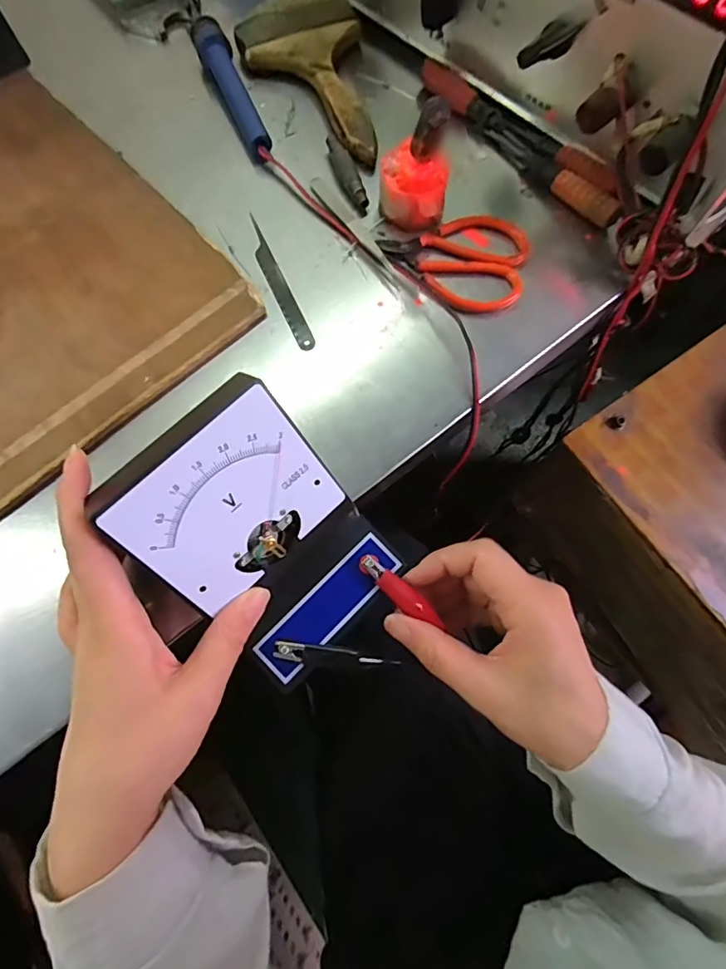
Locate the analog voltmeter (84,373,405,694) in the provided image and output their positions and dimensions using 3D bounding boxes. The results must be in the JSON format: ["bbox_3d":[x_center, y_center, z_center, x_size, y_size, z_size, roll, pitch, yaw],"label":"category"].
[{"bbox_3d":[-0.050,0.026,0.242,0.096,0.079,0.117,-43,77,-11],"label":"analog voltmeter"}]

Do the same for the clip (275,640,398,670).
[{"bbox_3d":[-0.014,0.090,0.256,0.062,0.008,0.012,7,73,3],"label":"clip"}]

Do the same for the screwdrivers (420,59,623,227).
[{"bbox_3d":[0.121,-0.265,0.382,0.035,0.025,0.195,-39,77,-10],"label":"screwdrivers"}]

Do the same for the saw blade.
[{"bbox_3d":[-0.060,-0.143,0.352,0.012,0.004,0.117,-24,74,-6],"label":"saw blade"}]

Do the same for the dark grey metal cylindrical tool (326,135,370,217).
[{"bbox_3d":[-0.012,-0.233,0.374,0.015,0.012,0.067,-20,74,-5],"label":"dark grey metal cylindrical tool"}]

